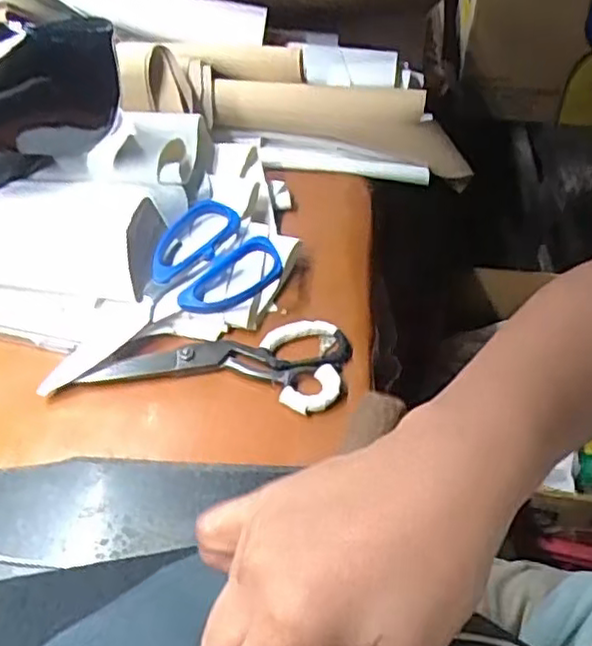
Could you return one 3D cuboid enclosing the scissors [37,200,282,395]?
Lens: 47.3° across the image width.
[{"bbox_3d":[-0.097,-0.014,0.466,0.179,0.028,0.076,-38,56,-12],"label":"scissors"}]

